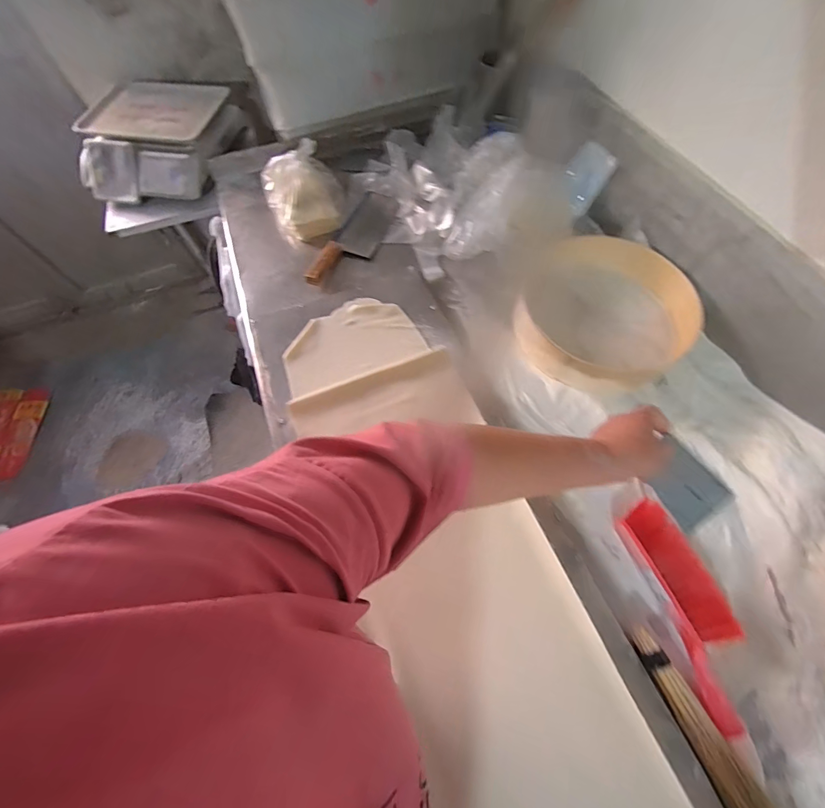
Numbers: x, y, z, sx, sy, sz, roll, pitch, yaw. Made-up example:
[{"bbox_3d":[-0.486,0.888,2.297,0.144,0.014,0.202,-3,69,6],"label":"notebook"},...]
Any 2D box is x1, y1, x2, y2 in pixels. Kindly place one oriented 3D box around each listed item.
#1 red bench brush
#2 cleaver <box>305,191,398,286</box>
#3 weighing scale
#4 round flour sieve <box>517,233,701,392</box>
[{"bbox_3d":[0.363,0.260,0.490,0.081,0.031,0.256,-16,64,-6],"label":"red bench brush"},{"bbox_3d":[-0.120,-0.373,0.833,0.101,0.040,0.328,18,66,11],"label":"cleaver"},{"bbox_3d":[-0.661,-0.693,0.986,0.363,0.131,0.363,8,64,6],"label":"weighing scale"},{"bbox_3d":[0.351,-0.172,0.700,0.290,0.101,0.307,-1,64,2],"label":"round flour sieve"}]

